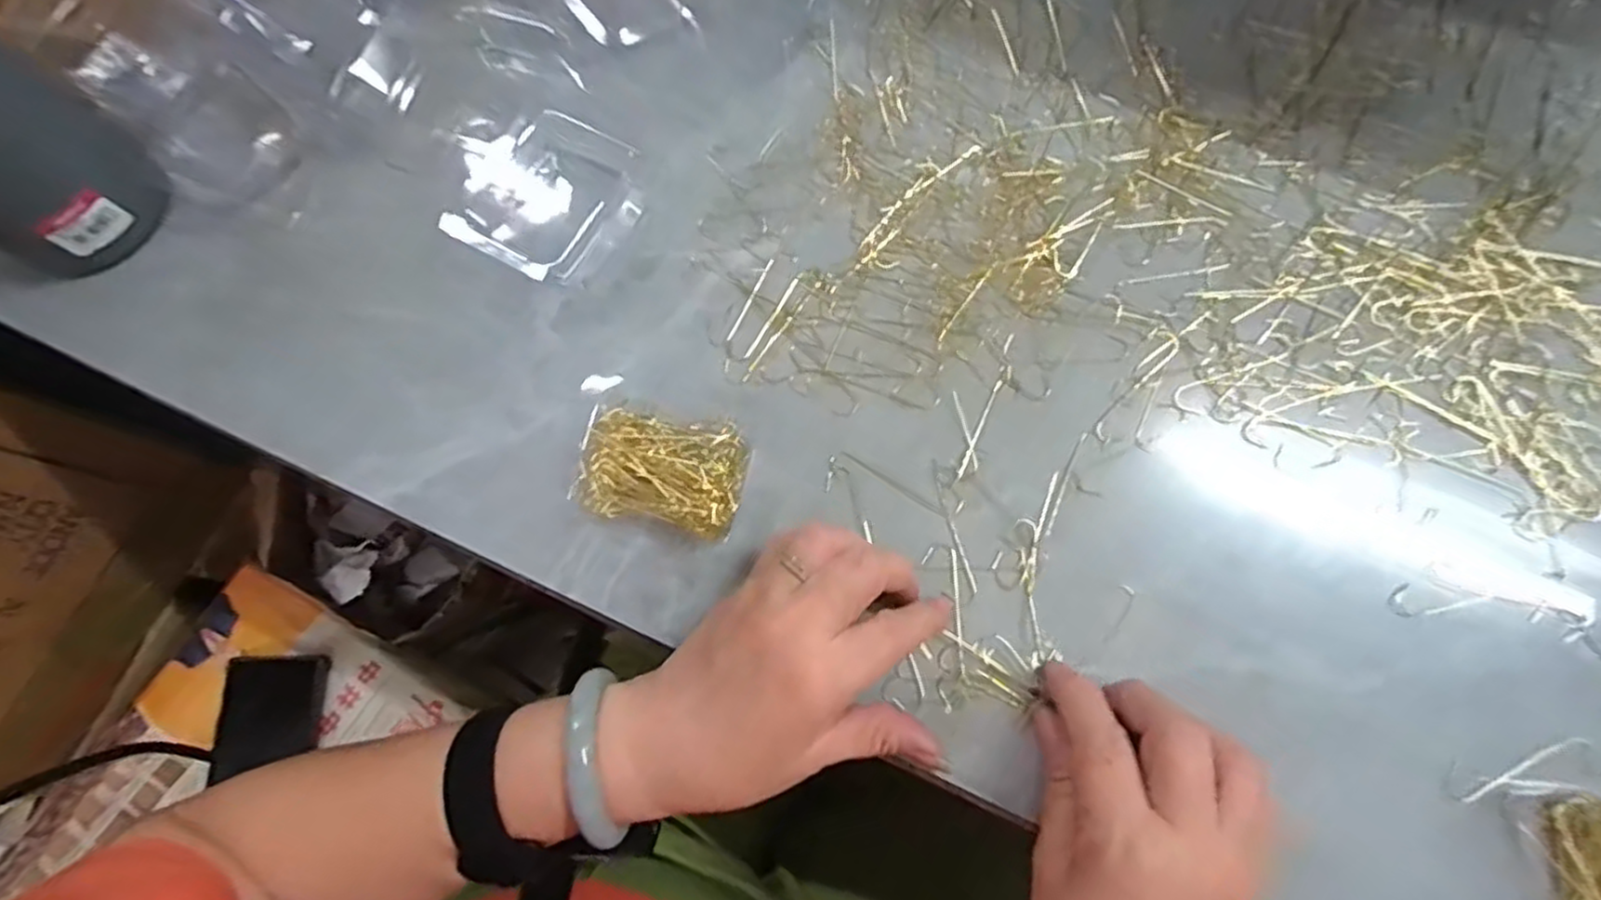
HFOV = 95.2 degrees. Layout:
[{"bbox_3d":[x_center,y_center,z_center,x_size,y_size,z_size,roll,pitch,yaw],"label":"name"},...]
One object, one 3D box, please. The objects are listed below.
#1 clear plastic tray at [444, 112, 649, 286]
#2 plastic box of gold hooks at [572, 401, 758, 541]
[{"bbox_3d":[-0.133,-0.135,0.384,0.093,0.013,0.087,27,77,9],"label":"clear plastic tray"},{"bbox_3d":[-0.062,0.010,0.334,0.074,0.025,0.049,13,75,5],"label":"plastic box of gold hooks"}]

